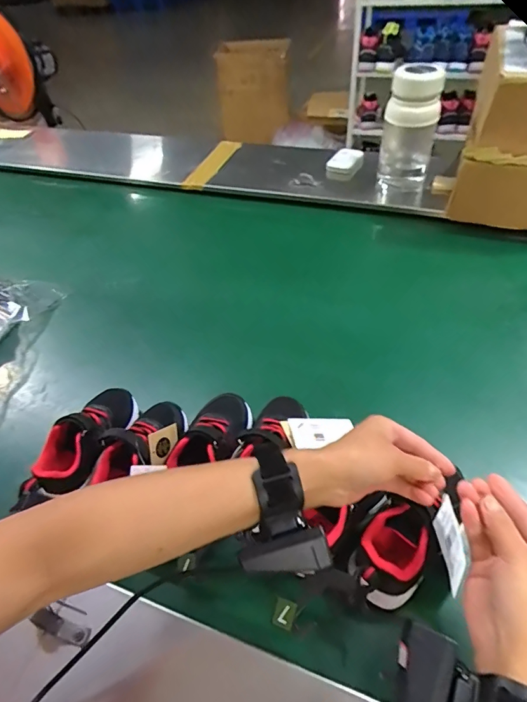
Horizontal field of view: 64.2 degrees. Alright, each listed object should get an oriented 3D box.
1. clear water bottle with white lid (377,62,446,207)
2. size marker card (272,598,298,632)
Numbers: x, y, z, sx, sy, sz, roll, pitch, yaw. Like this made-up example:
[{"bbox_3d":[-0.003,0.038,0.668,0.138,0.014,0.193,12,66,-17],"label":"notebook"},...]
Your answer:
[{"bbox_3d":[0.282,-0.412,0.824,0.099,0.232,0.079,15,51,15],"label":"clear water bottle with white lid"},{"bbox_3d":[0.019,0.233,0.372,0.018,0.004,0.023,17,78,10],"label":"size marker card"}]

